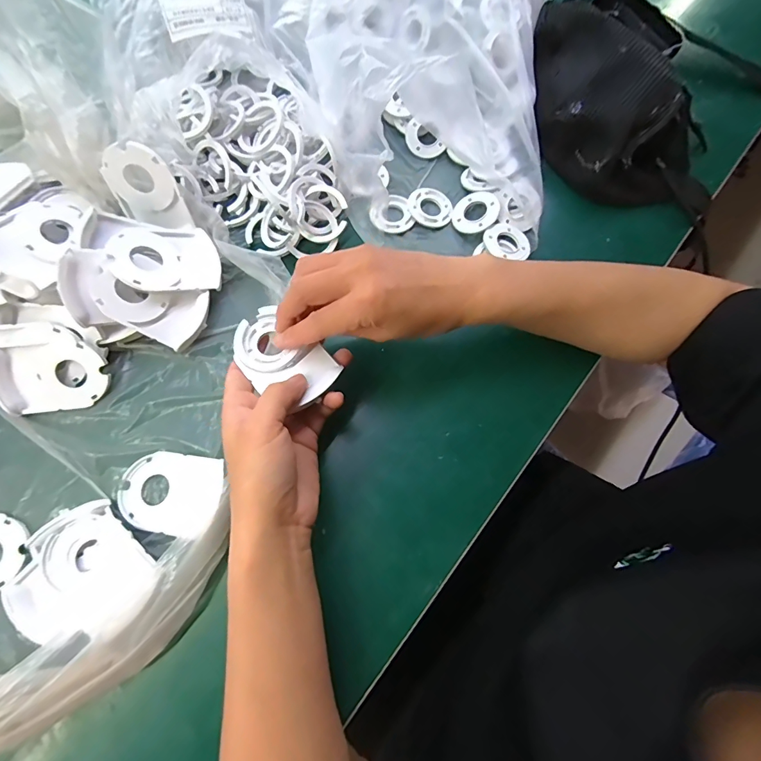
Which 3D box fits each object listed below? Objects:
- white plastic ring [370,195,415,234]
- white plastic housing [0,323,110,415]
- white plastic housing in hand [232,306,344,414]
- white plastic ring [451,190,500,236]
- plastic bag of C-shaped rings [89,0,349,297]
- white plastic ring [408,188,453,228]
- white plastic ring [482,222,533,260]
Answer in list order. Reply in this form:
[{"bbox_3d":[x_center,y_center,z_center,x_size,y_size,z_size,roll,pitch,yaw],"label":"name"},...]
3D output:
[{"bbox_3d":[0.015,-0.161,0.387,0.039,0.009,0.043,40,70,9],"label":"white plastic ring"},{"bbox_3d":[-0.272,-0.010,0.322,0.092,0.020,0.072,-9,103,-5],"label":"white plastic housing"},{"bbox_3d":[-0.071,-0.016,0.292,0.082,0.013,0.050,40,76,11],"label":"white plastic housing in hand"},{"bbox_3d":[0.090,-0.161,0.383,0.042,0.007,0.045,-6,74,23],"label":"white plastic ring"},{"bbox_3d":[-0.136,-0.289,0.387,0.217,0.079,0.429,-22,74,-7],"label":"plastic bag of C-shaped rings"},{"bbox_3d":[0.048,-0.169,0.390,0.042,0.009,0.042,0,72,-1],"label":"white plastic ring"},{"bbox_3d":[0.118,-0.132,0.373,0.044,0.008,0.040,7,72,2],"label":"white plastic ring"}]

